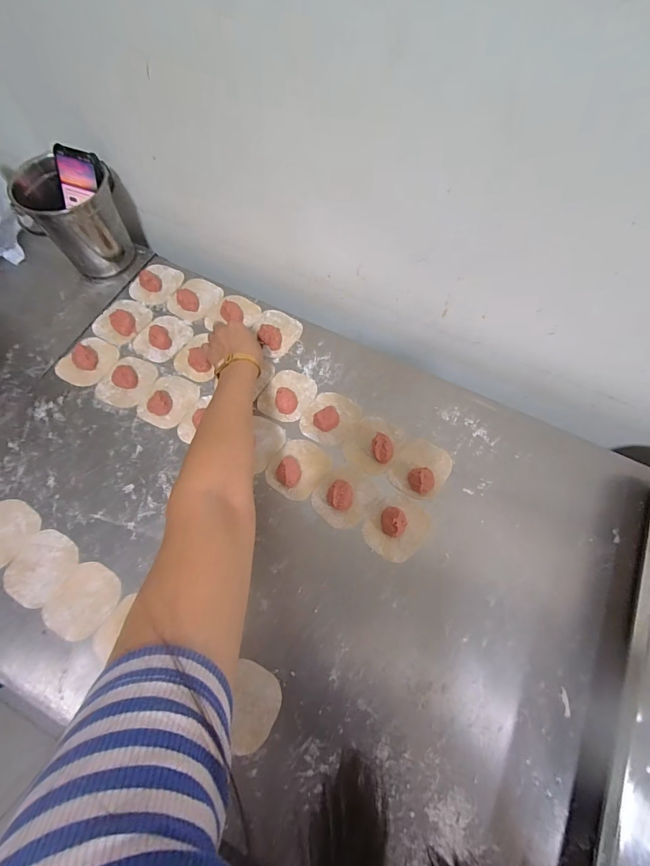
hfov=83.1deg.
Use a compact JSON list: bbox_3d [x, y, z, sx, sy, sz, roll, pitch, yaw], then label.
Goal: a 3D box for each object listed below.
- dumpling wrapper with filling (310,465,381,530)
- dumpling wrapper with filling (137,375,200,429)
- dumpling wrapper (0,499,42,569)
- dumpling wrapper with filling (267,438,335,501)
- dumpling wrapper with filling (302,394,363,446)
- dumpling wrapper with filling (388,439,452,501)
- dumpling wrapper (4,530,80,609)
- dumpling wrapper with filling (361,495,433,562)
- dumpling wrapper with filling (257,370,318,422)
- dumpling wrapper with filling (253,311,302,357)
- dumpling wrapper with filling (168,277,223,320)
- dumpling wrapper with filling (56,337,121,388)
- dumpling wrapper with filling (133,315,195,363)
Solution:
[{"bbox_3d":[0.028,0.084,0.496,0.075,0.016,0.082,0,68,-1],"label":"dumpling wrapper with filling"},{"bbox_3d":[-0.238,-0.053,0.549,0.073,0.028,0.084,28,70,10],"label":"dumpling wrapper with filling"},{"bbox_3d":[-0.422,0.130,0.477,0.070,0.006,0.082,31,71,11],"label":"dumpling wrapper"},{"bbox_3d":[-0.038,0.047,0.509,0.073,0.019,0.082,35,72,12],"label":"dumpling wrapper with filling"},{"bbox_3d":[0.008,-0.025,0.540,0.072,0.016,0.083,32,71,11],"label":"dumpling wrapper with filling"},{"bbox_3d":[0.136,0.046,0.512,0.075,0.025,0.085,34,71,11],"label":"dumpling wrapper with filling"},{"bbox_3d":[-0.362,0.169,0.466,0.070,0.005,0.081,31,71,10],"label":"dumpling wrapper"},{"bbox_3d":[0.097,0.120,0.479,0.072,0.024,0.087,42,73,14],"label":"dumpling wrapper with filling"},{"bbox_3d":[-0.058,-0.059,0.554,0.072,0.022,0.085,29,71,10],"label":"dumpling wrapper with filling"},{"bbox_3d":[-0.082,-0.168,0.594,0.069,0.021,0.081,32,71,11],"label":"dumpling wrapper with filling"},{"bbox_3d":[-0.221,-0.230,0.623,0.080,0.014,0.083,0,68,-1],"label":"dumpling wrapper with filling"},{"bbox_3d":[-0.373,-0.114,0.573,0.070,0.018,0.086,39,73,13],"label":"dumpling wrapper with filling"},{"bbox_3d":[-0.264,-0.160,0.590,0.074,0.019,0.085,34,72,12],"label":"dumpling wrapper with filling"}]

